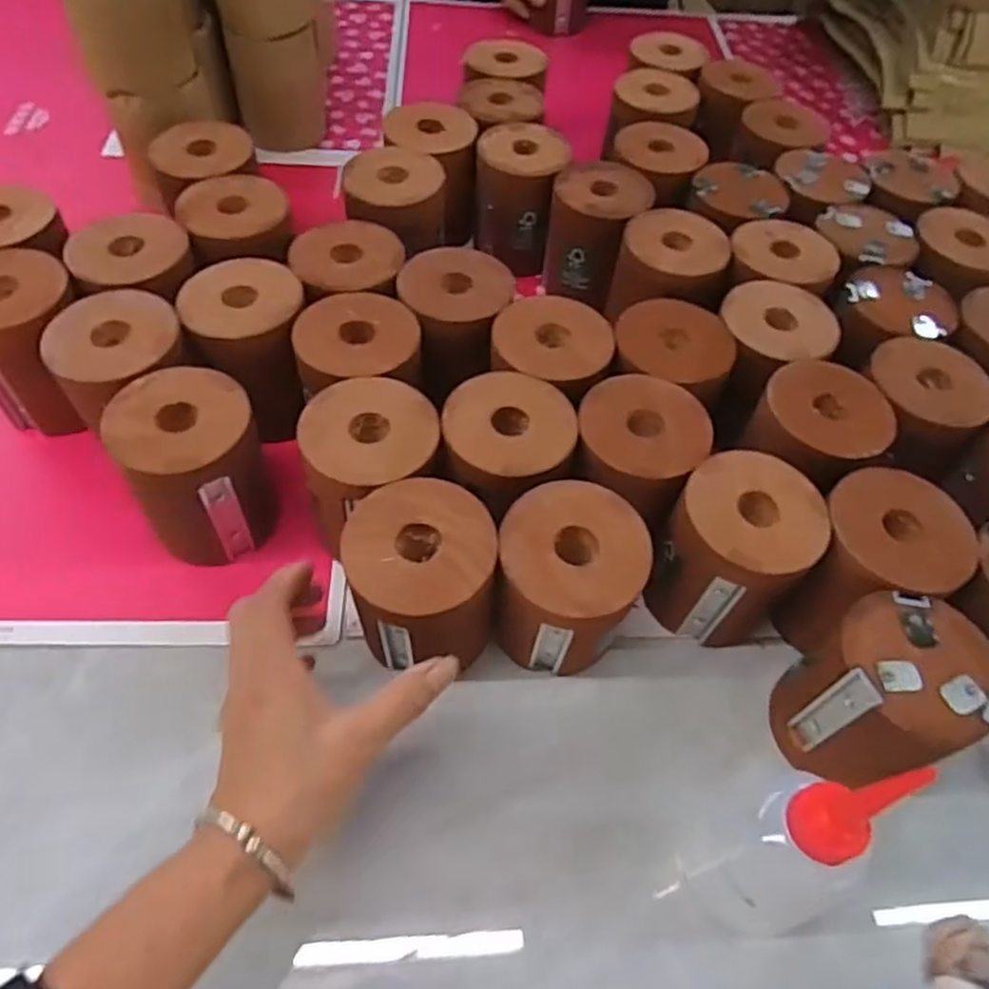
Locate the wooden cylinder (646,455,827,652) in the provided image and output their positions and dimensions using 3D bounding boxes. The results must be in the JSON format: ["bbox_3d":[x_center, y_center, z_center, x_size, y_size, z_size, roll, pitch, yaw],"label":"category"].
[{"bbox_3d":[0.138,0.037,0.432,0.075,0.107,0.074,2,54,-3],"label":"wooden cylinder"}]

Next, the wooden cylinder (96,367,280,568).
[{"bbox_3d":[-0.181,-0.014,0.446,0.074,0.097,0.079,2,54,-3],"label":"wooden cylinder"}]

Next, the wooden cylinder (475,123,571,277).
[{"bbox_3d":[0.020,-0.254,0.632,0.070,0.097,0.068,8,54,1],"label":"wooden cylinder"}]

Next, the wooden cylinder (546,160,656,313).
[{"bbox_3d":[0.081,-0.212,0.598,0.075,0.082,0.085,26,56,13],"label":"wooden cylinder"}]

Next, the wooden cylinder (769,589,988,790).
[{"bbox_3d":[0.203,0.110,0.389,0.075,0.100,0.074,2,54,-3],"label":"wooden cylinder"}]

